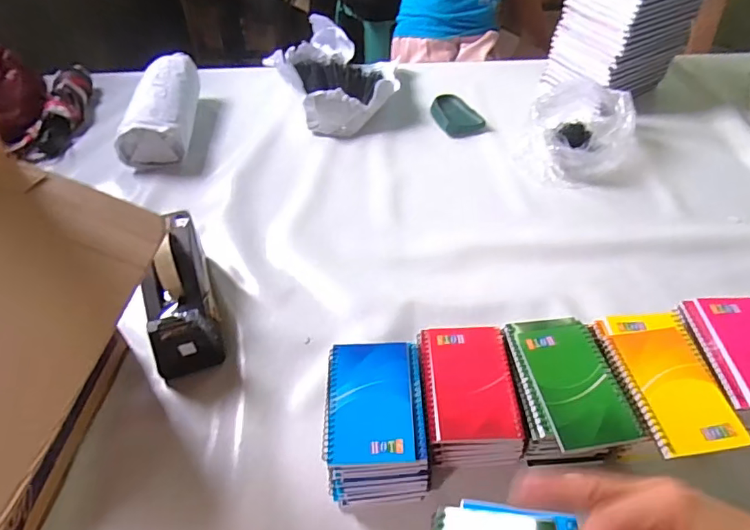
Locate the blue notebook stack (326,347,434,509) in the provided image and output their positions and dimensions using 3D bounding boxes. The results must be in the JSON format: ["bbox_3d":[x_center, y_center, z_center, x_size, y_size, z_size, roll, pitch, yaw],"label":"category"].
[{"bbox_3d":[0.000,0.163,0.517,0.098,0.078,0.143,-4,48,-1],"label":"blue notebook stack"}]

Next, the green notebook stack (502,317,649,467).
[{"bbox_3d":[0.196,0.140,0.530,0.101,0.083,0.154,-7,48,-4],"label":"green notebook stack"}]

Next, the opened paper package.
[{"bbox_3d":[-0.075,-0.381,0.994,0.226,0.107,0.286,-20,51,-16],"label":"opened paper package"}]

